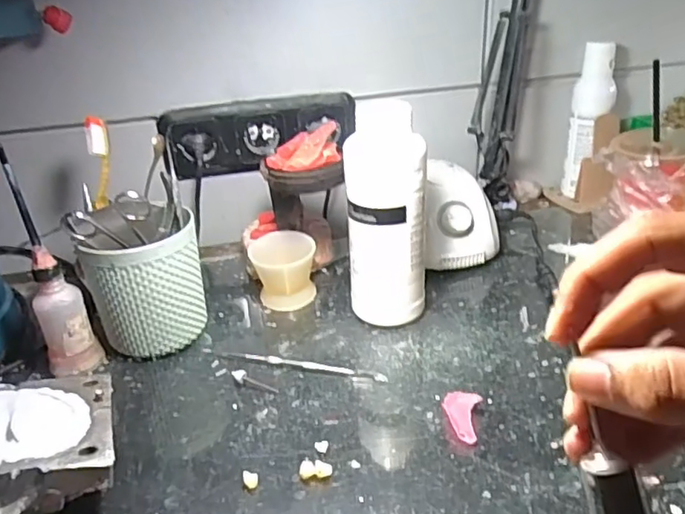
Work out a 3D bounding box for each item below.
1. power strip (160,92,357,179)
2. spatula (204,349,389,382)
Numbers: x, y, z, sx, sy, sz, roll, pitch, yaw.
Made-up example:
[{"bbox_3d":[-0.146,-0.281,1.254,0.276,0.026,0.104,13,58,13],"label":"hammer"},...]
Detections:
[{"bbox_3d":[-0.092,-0.143,0.676,0.214,0.073,0.032,-12,30,-15],"label":"power strip"},{"bbox_3d":[-0.041,0.087,0.491,0.159,0.005,0.011,5,31,16],"label":"spatula"}]

